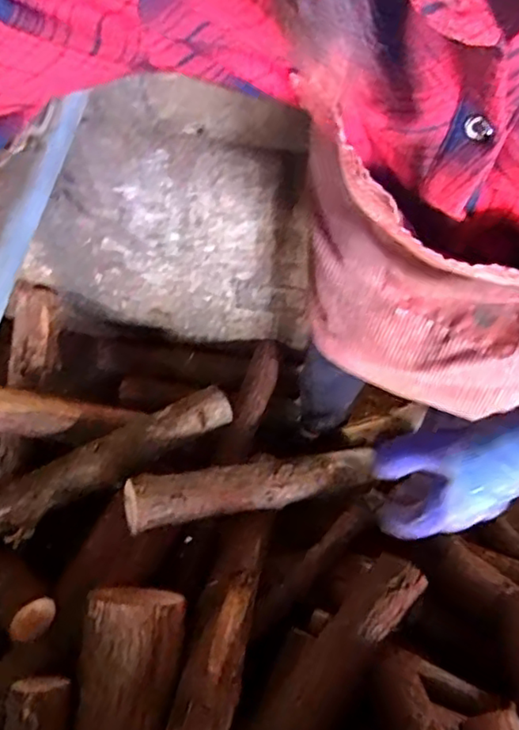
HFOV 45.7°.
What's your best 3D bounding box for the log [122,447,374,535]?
[{"bbox_3d":[-0.010,0.219,1.159,0.490,0.082,0.102,-4,64,-27],"label":"log"}]

